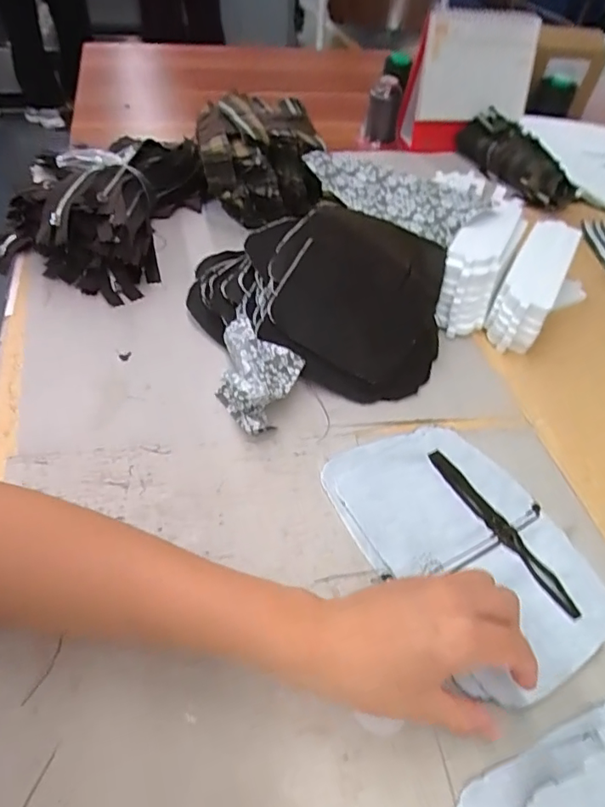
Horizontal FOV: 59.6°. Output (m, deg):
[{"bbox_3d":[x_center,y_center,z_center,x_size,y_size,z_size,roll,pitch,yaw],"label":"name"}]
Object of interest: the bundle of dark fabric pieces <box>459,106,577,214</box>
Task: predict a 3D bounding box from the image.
[{"bbox_3d":[0.315,-0.358,0.776,0.067,0.071,0.198,-20,53,-22],"label":"bundle of dark fabric pieces"}]

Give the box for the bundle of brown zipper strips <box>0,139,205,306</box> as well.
[{"bbox_3d":[-0.229,-0.249,0.625,0.186,0.078,0.280,14,48,7],"label":"bundle of brown zipper strips"}]

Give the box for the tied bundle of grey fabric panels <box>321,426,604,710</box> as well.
[{"bbox_3d":[0.117,0.100,0.393,0.137,0.006,0.204,-23,54,-24],"label":"tied bundle of grey fabric panels"}]

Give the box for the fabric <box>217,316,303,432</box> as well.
[{"bbox_3d":[-0.037,-0.023,0.465,0.072,0.042,0.110,3,47,-3],"label":"fabric"}]

